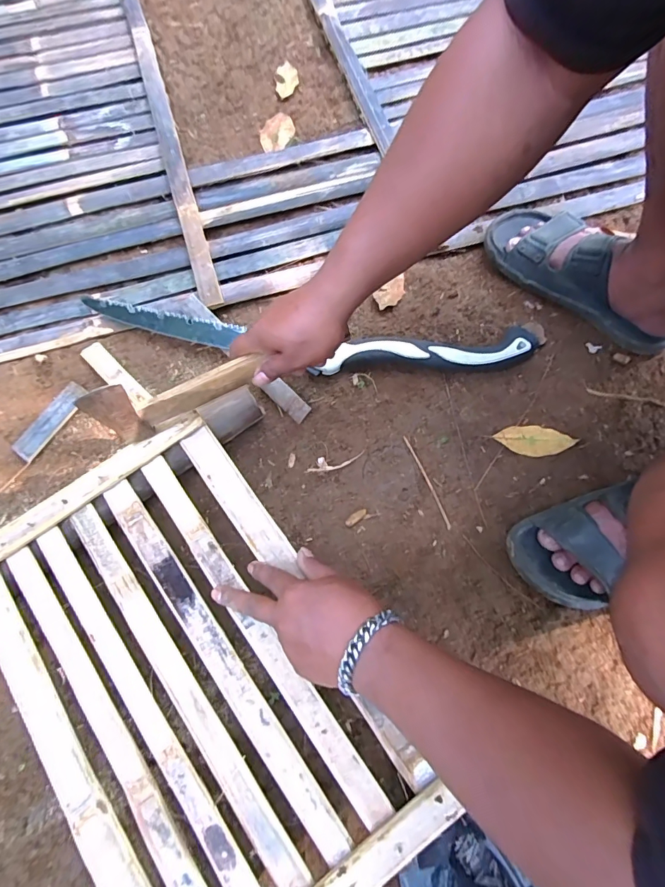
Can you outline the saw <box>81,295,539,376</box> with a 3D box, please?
[{"bbox_3d":[-0.027,-0.139,0.586,0.593,0.028,0.084,4,74,0],"label":"saw"}]

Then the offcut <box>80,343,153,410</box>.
[{"bbox_3d":[-0.283,-0.089,0.570,0.121,0.015,0.029,43,77,11],"label":"offcut"}]

